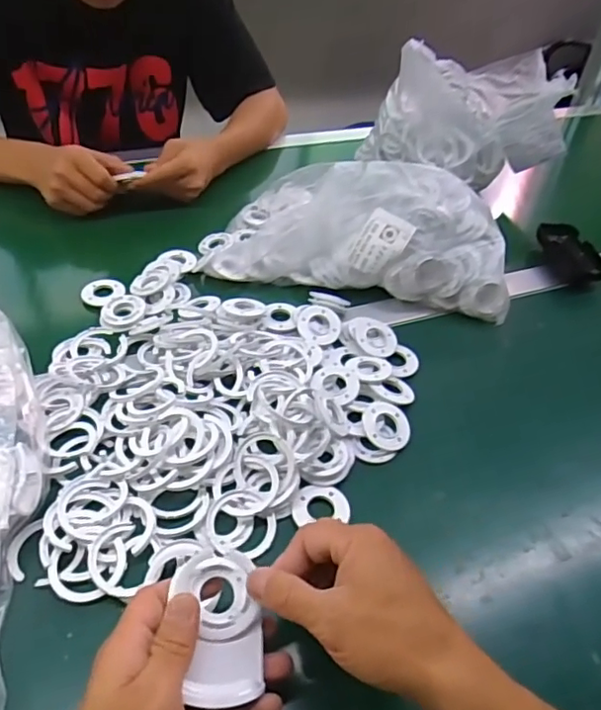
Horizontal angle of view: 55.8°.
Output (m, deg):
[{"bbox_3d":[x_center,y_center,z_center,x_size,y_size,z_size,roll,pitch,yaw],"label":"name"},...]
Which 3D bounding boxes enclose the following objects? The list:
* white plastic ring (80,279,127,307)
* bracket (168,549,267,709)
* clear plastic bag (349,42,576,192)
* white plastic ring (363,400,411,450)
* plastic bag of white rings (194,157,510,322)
[{"bbox_3d":[-0.212,-0.069,0.609,0.045,0.006,0.044,3,44,-3],"label":"white plastic ring"},{"bbox_3d":[-0.047,0.157,0.333,0.046,0.016,0.082,-7,57,-13],"label":"bracket"},{"bbox_3d":[0.226,-0.322,0.756,0.253,0.150,0.121,-1,44,-8],"label":"clear plastic bag"},{"bbox_3d":[0.075,0.062,0.493,0.040,0.007,0.045,-37,80,-30],"label":"white plastic ring"},{"bbox_3d":[0.078,-0.160,0.653,0.327,0.092,0.200,15,44,9],"label":"plastic bag of white rings"}]

